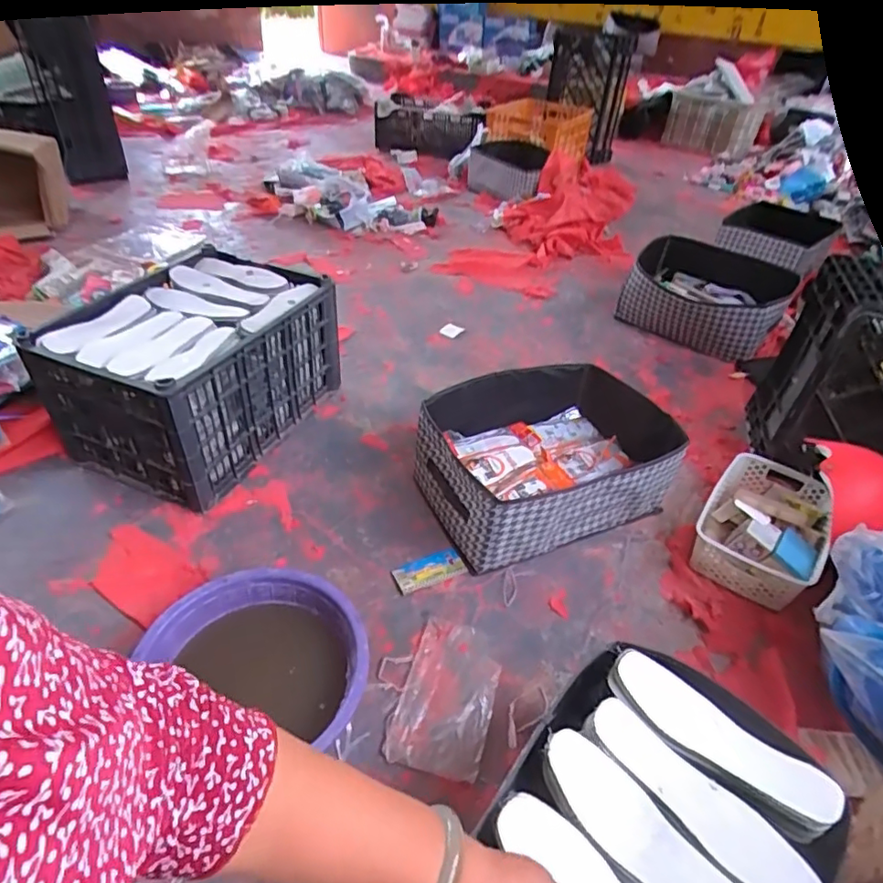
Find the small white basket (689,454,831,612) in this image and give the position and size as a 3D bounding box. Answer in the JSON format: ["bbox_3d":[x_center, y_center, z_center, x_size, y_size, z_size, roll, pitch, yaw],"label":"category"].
[{"bbox_3d":[0.590,0.151,1.034,0.194,0.089,0.293,28,46,28],"label":"small white basket"}]

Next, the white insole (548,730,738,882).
[{"bbox_3d":[0.193,0.368,0.512,0.228,0.025,0.068,31,48,31],"label":"white insole"}]

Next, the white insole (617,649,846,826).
[{"bbox_3d":[0.287,0.306,0.590,0.060,0.025,0.220,-32,52,-33],"label":"white insole"}]

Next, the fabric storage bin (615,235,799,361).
[{"bbox_3d":[0.754,-0.417,1.633,0.415,0.166,0.320,26,45,26],"label":"fabric storage bin"}]

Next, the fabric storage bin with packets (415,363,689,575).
[{"bbox_3d":[0.203,0.031,1.080,0.460,0.192,0.323,-17,43,-22],"label":"fabric storage bin with packets"}]

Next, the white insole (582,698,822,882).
[{"bbox_3d":[0.253,0.343,0.549,0.078,0.022,0.229,-29,49,-32],"label":"white insole"}]

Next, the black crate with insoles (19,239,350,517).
[{"bbox_3d":[-0.499,-0.159,1.179,0.406,0.273,0.488,18,42,18],"label":"black crate with insoles"}]

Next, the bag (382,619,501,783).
[{"bbox_3d":[0.009,0.357,0.801,0.127,0.016,0.201,12,41,12],"label":"bag"}]

